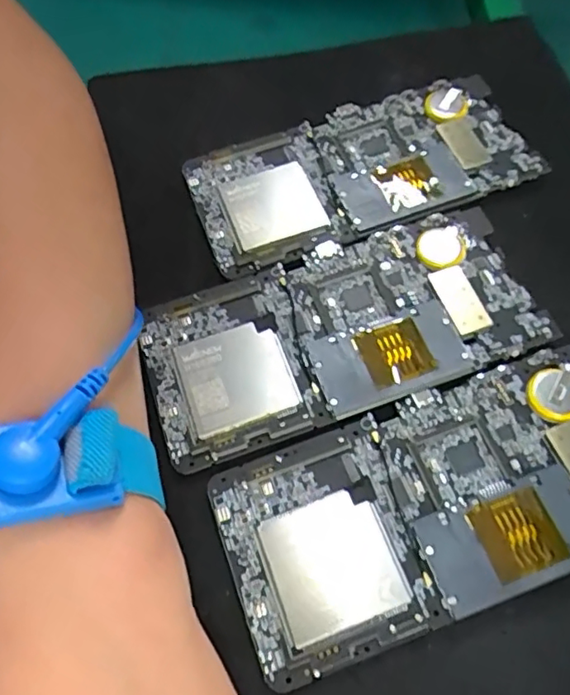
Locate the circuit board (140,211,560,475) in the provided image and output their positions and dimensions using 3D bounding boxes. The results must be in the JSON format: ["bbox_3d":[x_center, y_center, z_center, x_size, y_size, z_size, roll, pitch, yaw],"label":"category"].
[{"bbox_3d":[0.021,-0.007,0.231,0.149,0.007,0.067,-15,64,-12],"label":"circuit board"}]

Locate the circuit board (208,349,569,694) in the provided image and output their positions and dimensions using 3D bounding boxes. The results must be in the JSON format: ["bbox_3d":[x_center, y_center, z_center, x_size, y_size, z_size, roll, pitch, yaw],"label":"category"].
[{"bbox_3d":[0.054,0.052,0.202,0.149,0.009,0.071,-17,65,-13],"label":"circuit board"}]

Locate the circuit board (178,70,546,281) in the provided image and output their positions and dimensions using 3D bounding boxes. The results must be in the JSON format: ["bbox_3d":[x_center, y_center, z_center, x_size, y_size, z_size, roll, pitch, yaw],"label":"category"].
[{"bbox_3d":[0.032,-0.081,0.266,0.145,0.007,0.069,-21,67,-2],"label":"circuit board"}]

